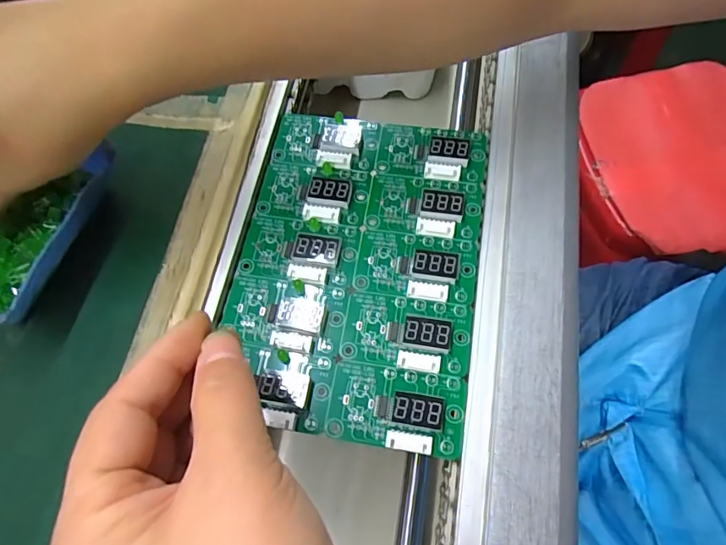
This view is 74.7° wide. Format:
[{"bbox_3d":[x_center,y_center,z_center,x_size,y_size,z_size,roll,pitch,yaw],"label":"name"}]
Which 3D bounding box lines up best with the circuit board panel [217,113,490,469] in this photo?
[{"bbox_3d":[-0.003,-0.009,0.252,0.124,0.010,0.180,9,66,7],"label":"circuit board panel"}]

